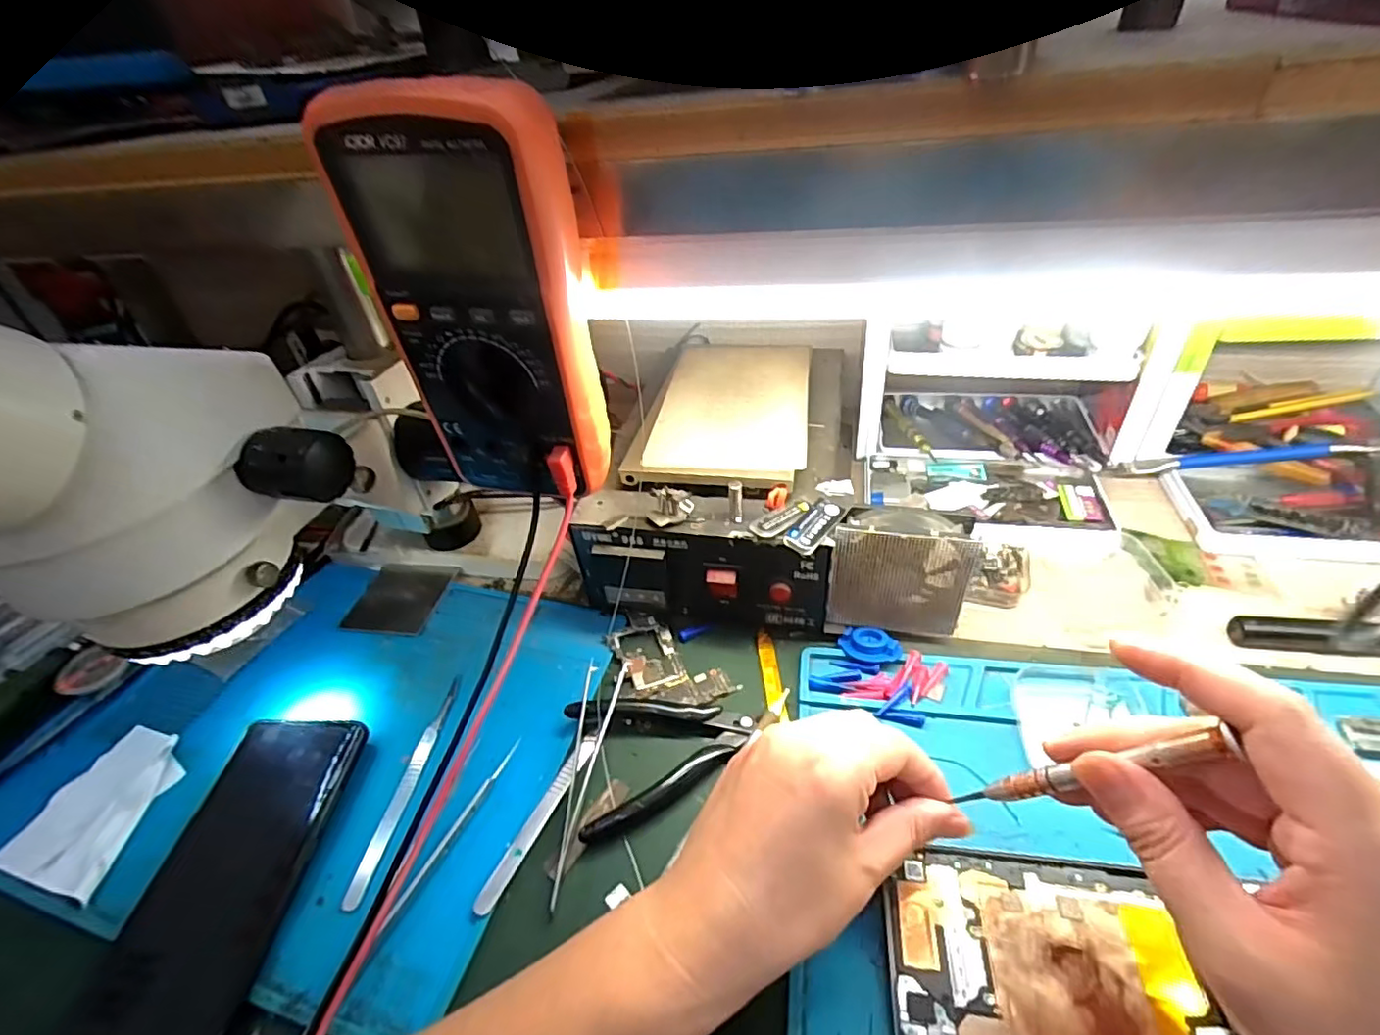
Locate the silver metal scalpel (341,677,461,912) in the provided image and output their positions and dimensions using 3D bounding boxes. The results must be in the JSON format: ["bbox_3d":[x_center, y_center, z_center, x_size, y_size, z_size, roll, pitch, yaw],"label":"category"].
[{"bbox_3d":[-0.161,0.149,0.345,0.010,0.004,0.131,-1,40,8],"label":"silver metal scalpel"}]

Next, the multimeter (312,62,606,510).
[{"bbox_3d":[-0.085,-0.084,0.264,0.082,0.167,0.040,5,41,15],"label":"multimeter"}]

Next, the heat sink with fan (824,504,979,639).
[{"bbox_3d":[0.128,0.034,0.373,0.080,0.083,0.030,1,40,10],"label":"heat sink with fan"}]

